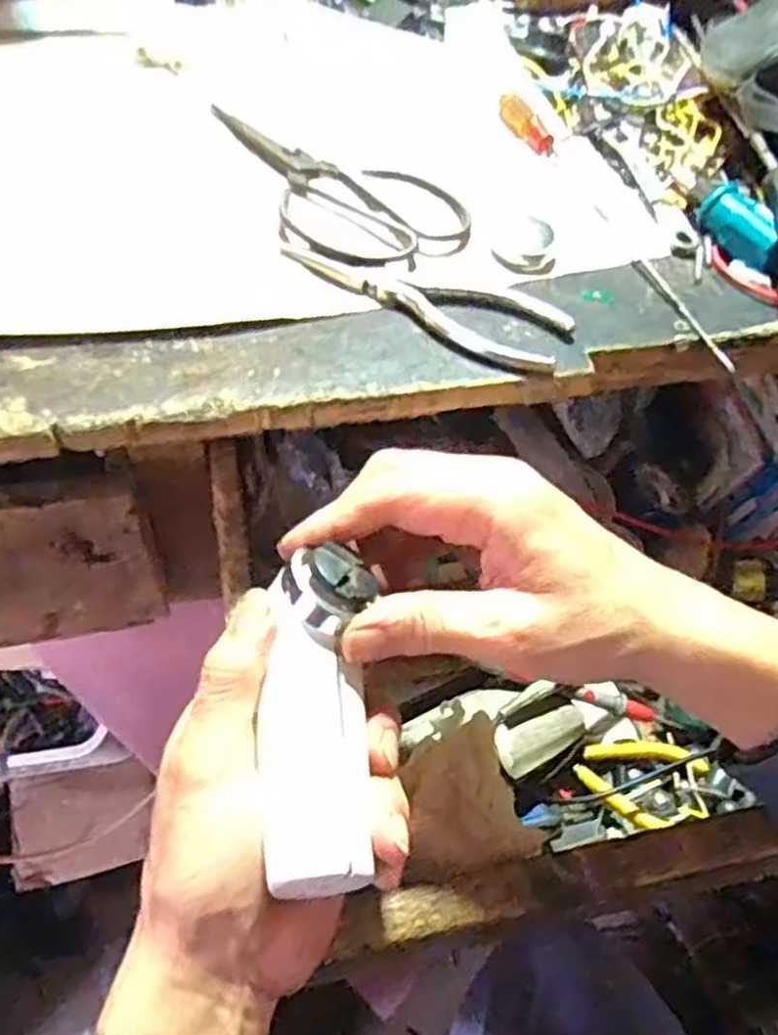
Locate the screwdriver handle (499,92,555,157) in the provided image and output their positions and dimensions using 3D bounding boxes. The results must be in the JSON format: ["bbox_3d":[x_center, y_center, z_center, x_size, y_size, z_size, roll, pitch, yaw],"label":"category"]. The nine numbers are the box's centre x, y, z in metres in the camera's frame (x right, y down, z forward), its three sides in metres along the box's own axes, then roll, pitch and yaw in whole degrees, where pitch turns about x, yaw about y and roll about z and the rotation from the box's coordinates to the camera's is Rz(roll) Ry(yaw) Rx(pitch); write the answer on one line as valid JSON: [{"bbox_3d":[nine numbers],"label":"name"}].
[{"bbox_3d":[0.086,-0.249,0.483,0.016,0.010,0.058,-22,61,-18],"label":"screwdriver handle"}]

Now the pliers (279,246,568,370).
[{"bbox_3d":[0.018,-0.113,0.389,0.149,0.011,0.044,29,59,13],"label":"pliers"}]

